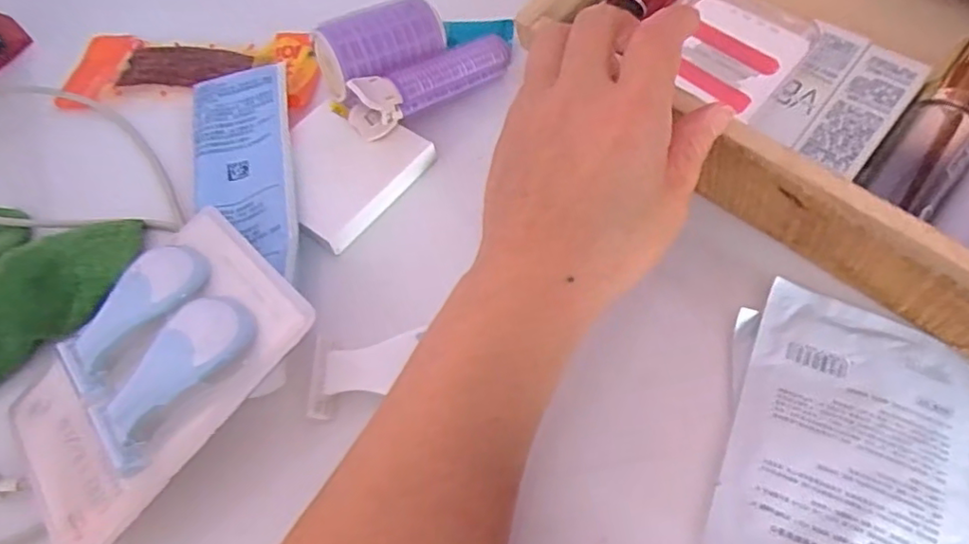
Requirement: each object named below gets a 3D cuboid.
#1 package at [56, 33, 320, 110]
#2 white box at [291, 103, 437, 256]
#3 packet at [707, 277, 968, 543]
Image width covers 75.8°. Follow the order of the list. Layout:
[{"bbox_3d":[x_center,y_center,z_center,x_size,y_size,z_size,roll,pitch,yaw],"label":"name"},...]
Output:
[{"bbox_3d":[-0.195,-0.136,0.419,0.170,0.011,0.069,0,59,4],"label":"package"},{"bbox_3d":[-0.082,-0.061,0.350,0.076,0.017,0.085,32,66,21],"label":"white box"},{"bbox_3d":[0.158,0.073,0.260,0.101,0.011,0.125,19,62,15],"label":"packet"}]

